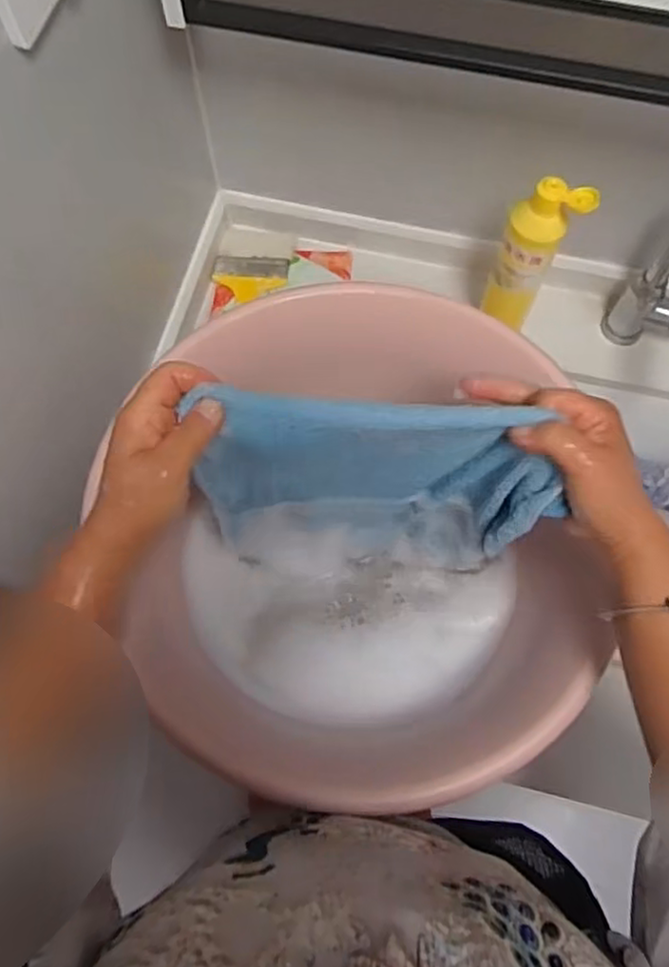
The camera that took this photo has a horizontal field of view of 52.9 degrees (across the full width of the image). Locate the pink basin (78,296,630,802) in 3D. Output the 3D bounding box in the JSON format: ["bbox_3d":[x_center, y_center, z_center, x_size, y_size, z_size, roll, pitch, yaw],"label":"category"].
[{"bbox_3d":[0.009,0.051,0.602,0.422,0.174,0.417,0,70,0],"label":"pink basin"}]

